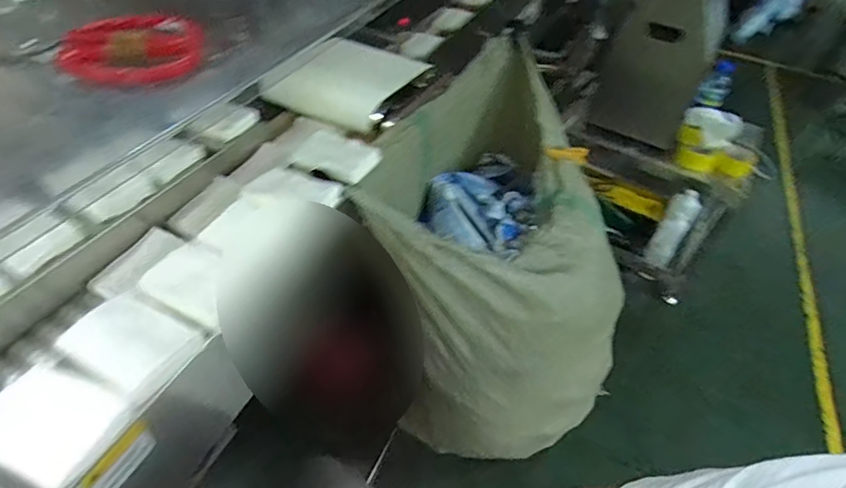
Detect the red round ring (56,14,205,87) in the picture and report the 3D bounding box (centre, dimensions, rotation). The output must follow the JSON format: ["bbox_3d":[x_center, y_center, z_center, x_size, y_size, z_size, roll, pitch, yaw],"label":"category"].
[{"bbox_3d":[-0.219,-0.151,0.393,0.094,0.015,0.090,-8,46,-16],"label":"red round ring"}]

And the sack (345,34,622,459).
[{"bbox_3d":[0.119,0.028,1.111,0.537,0.673,0.566,-2,44,-10],"label":"sack"}]

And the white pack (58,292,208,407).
[{"bbox_3d":[-0.262,0.087,0.461,0.104,0.016,0.077,26,46,18],"label":"white pack"}]

